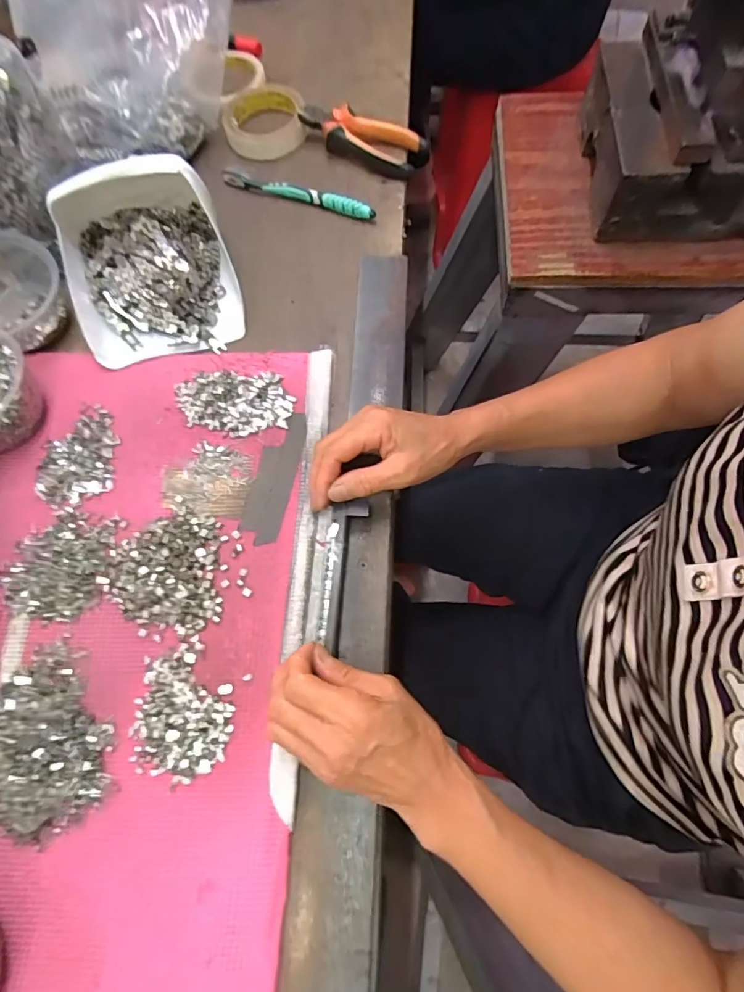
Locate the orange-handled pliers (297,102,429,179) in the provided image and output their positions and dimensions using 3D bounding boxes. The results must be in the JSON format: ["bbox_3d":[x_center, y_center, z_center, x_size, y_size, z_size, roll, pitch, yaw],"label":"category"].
[{"bbox_3d":[-0.013,-0.404,0.548,0.150,0.026,0.055,26,73,10],"label":"orange-handled pliers"}]

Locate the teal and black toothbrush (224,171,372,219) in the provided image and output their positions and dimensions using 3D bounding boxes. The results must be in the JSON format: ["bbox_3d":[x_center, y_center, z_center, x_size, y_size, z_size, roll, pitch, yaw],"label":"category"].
[{"bbox_3d":[-0.081,-0.334,0.539,0.179,0.019,0.014,20,72,8],"label":"teal and black toothbrush"}]

